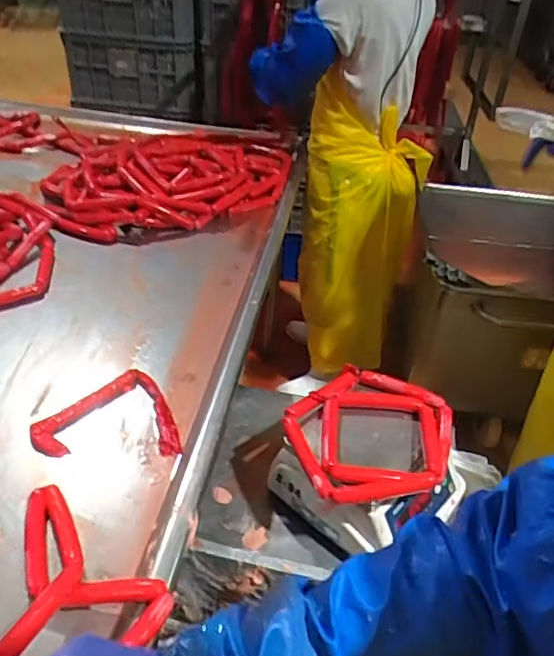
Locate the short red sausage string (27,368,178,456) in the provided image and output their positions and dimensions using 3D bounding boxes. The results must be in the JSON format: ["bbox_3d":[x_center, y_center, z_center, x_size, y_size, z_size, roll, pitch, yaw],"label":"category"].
[{"bbox_3d":[-0.256,0.128,0.862,0.207,0.023,0.156,-2,38,-10],"label":"short red sausage string"}]

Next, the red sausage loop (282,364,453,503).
[{"bbox_3d":[0.136,0.161,0.868,0.239,0.039,0.247,3,38,-3],"label":"red sausage loop"}]

